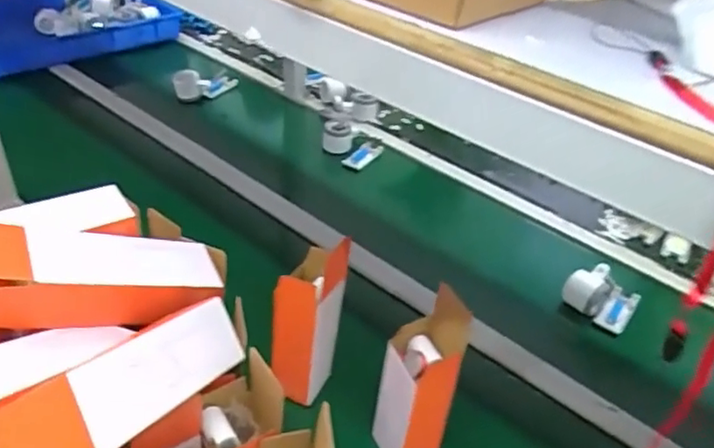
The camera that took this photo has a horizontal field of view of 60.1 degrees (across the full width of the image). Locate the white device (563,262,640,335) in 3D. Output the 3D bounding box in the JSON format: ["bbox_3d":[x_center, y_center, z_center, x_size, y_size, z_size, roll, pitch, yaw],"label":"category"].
[{"bbox_3d":[0.385,0.106,0.967,0.099,0.074,0.088,28,43,28],"label":"white device"}]

